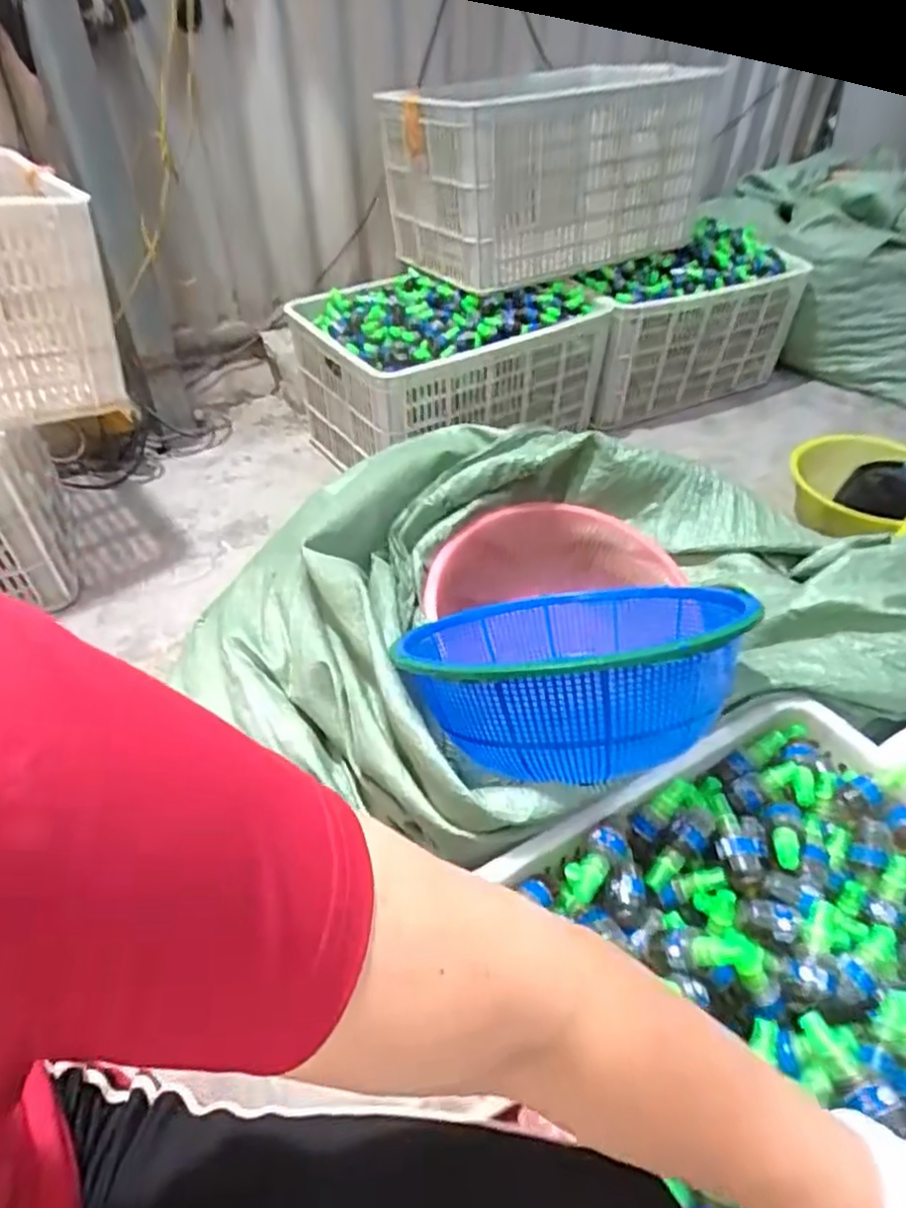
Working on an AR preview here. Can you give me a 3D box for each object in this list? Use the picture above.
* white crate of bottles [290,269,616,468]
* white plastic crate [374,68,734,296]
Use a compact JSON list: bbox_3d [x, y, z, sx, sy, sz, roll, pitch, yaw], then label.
[{"bbox_3d":[-0.009,-0.547,1.459,0.603,0.295,0.412,-23,49,-23],"label":"white crate of bottles"},{"bbox_3d":[0.196,-0.928,1.396,0.669,0.317,0.462,-27,50,-26],"label":"white plastic crate"}]

